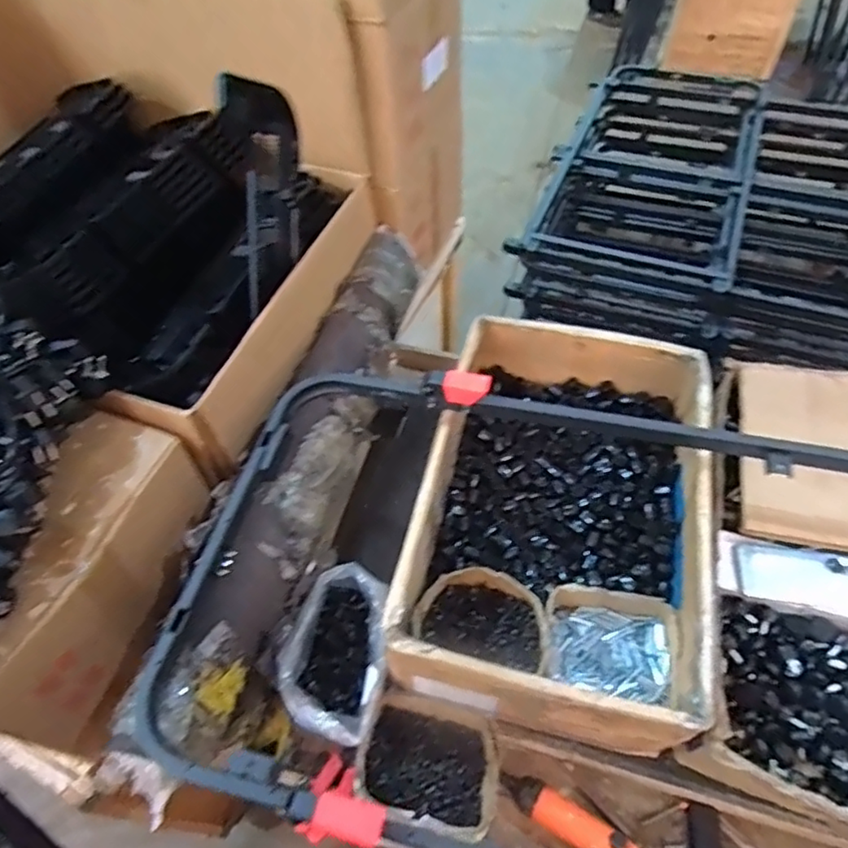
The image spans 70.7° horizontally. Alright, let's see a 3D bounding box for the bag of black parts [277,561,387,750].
[{"bbox_3d":[-0.106,0.284,0.745,0.124,0.094,0.186,10,55,10],"label":"bag of black parts"}]

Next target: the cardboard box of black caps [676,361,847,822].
[{"bbox_3d":[0.525,0.184,0.749,0.336,0.149,0.569,12,55,12],"label":"cardboard box of black caps"}]

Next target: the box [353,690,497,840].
[{"bbox_3d":[0.008,0.397,0.702,0.154,0.073,0.124,14,56,13],"label":"box"}]

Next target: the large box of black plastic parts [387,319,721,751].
[{"bbox_3d":[0.187,0.113,0.811,0.343,0.160,0.522,10,55,11],"label":"large box of black plastic parts"}]

